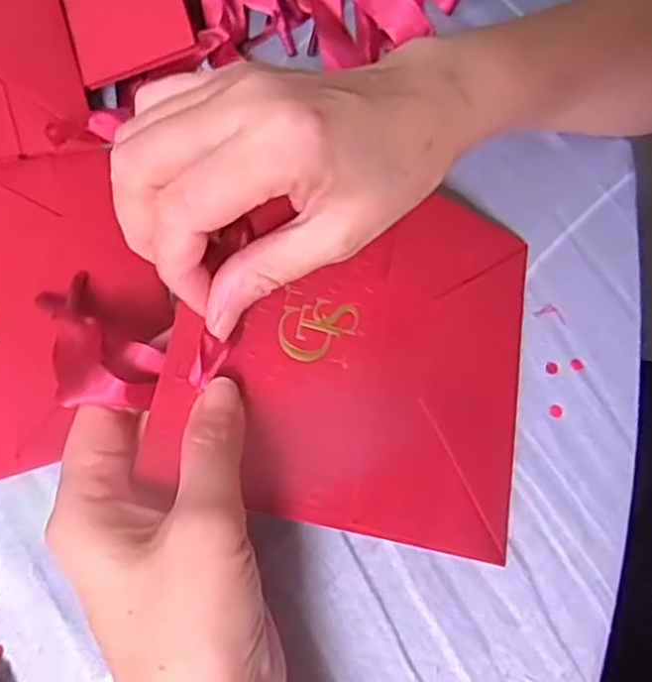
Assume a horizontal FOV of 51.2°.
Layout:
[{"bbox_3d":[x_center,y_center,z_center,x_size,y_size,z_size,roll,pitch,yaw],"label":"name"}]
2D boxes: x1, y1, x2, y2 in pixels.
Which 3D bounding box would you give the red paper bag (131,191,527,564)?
[{"bbox_3d":[0.014,0.001,0.260,0.135,0.010,0.137,15,71,-11],"label":"red paper bag"}]

